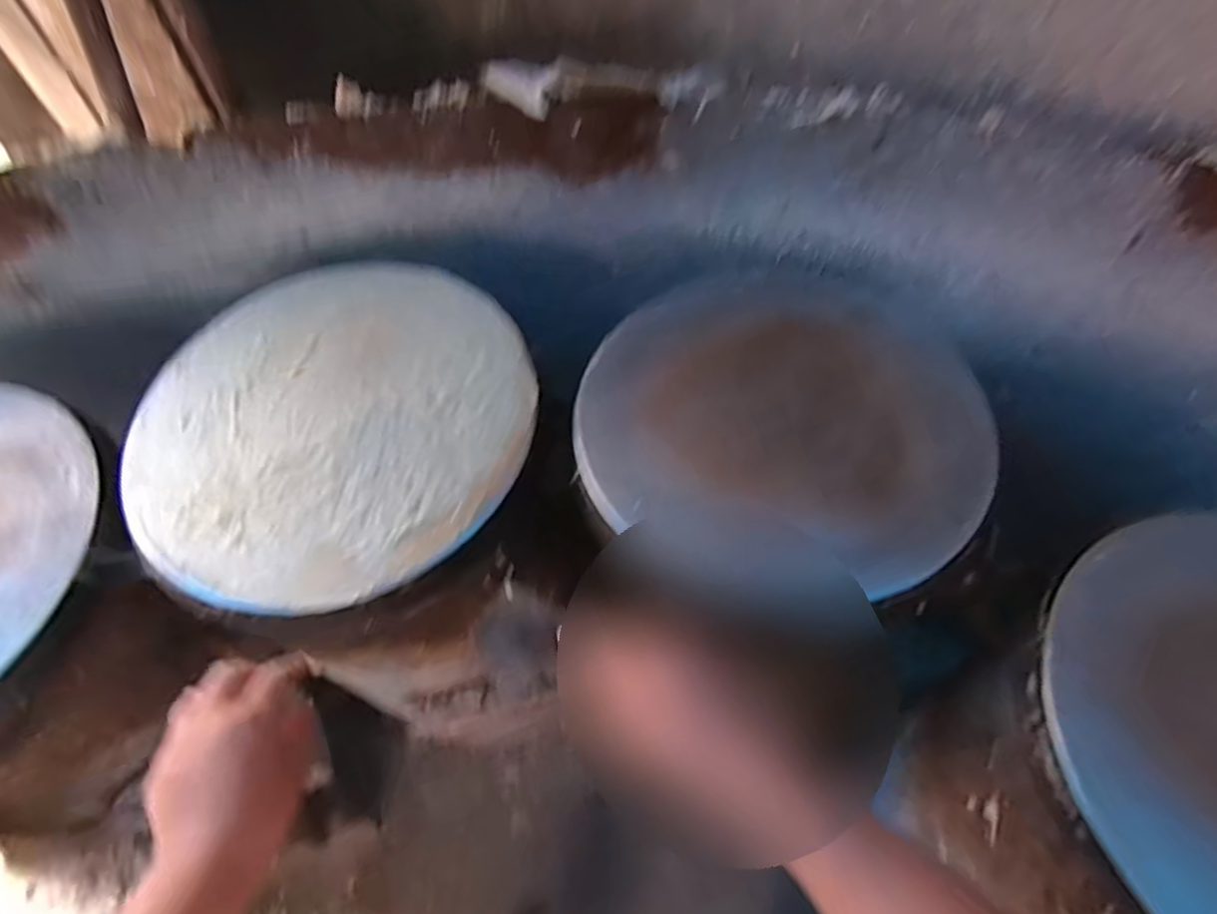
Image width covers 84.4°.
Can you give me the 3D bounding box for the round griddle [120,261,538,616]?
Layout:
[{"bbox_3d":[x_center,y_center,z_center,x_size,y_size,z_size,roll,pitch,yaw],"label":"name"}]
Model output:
[{"bbox_3d":[-0.255,-0.037,0.627,0.355,0.031,0.357,1,60,-2],"label":"round griddle"}]

